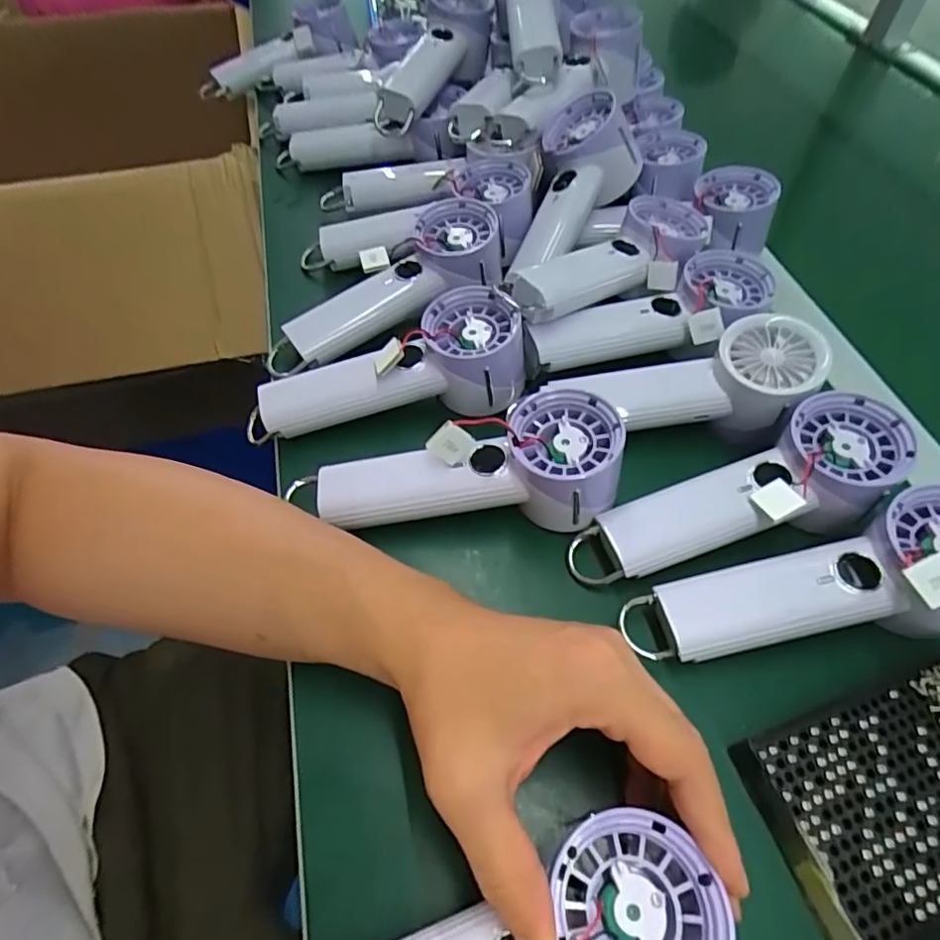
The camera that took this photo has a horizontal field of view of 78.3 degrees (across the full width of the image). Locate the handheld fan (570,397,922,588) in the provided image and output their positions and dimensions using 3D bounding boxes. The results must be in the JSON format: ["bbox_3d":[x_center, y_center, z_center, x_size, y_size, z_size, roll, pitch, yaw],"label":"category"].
[{"bbox_3d":[0.152,0.020,0.332,0.194,0.041,0.060,-23,57,0],"label":"handheld fan"}]

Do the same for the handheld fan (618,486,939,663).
[{"bbox_3d":[0.179,0.062,0.298,0.196,0.058,0.062,-16,56,5],"label":"handheld fan"}]

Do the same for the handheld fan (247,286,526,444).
[{"bbox_3d":[-0.057,-0.068,0.378,0.188,0.054,0.066,-9,56,-7],"label":"handheld fan"}]

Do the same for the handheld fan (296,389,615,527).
[{"bbox_3d":[-0.011,-0.005,0.334,0.188,0.051,0.064,0,55,0],"label":"handheld fan"}]

